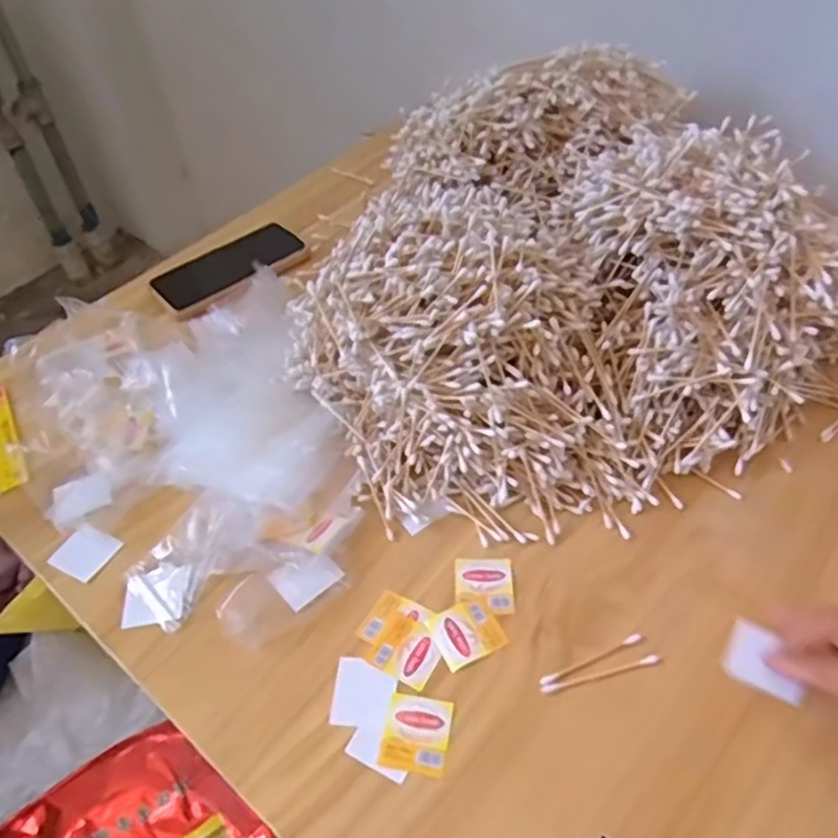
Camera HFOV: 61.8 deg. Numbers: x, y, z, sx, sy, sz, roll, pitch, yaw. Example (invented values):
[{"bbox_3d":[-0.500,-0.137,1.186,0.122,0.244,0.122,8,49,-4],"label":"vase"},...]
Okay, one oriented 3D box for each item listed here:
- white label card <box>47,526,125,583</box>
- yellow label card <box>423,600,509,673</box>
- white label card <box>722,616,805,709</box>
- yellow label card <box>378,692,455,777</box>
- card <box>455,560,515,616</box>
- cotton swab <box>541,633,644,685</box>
[{"bbox_3d":[-0.247,0.099,0.519,0.036,0.005,0.037,26,58,10],"label":"white label card"},{"bbox_3d":[0.031,0.138,0.456,0.041,0.004,0.040,-20,49,-15],"label":"yellow label card"},{"bbox_3d":[0.214,0.148,0.431,0.044,0.008,0.040,23,52,23],"label":"white label card"},{"bbox_3d":[-0.001,0.186,0.415,0.039,0.004,0.043,7,48,10],"label":"yellow label card"},{"bbox_3d":[0.045,0.114,0.478,0.039,0.004,0.042,0,47,3],"label":"card"},{"bbox_3d":[0.107,0.147,0.431,0.071,0.004,0.006,-19,49,-14],"label":"cotton swab"}]

